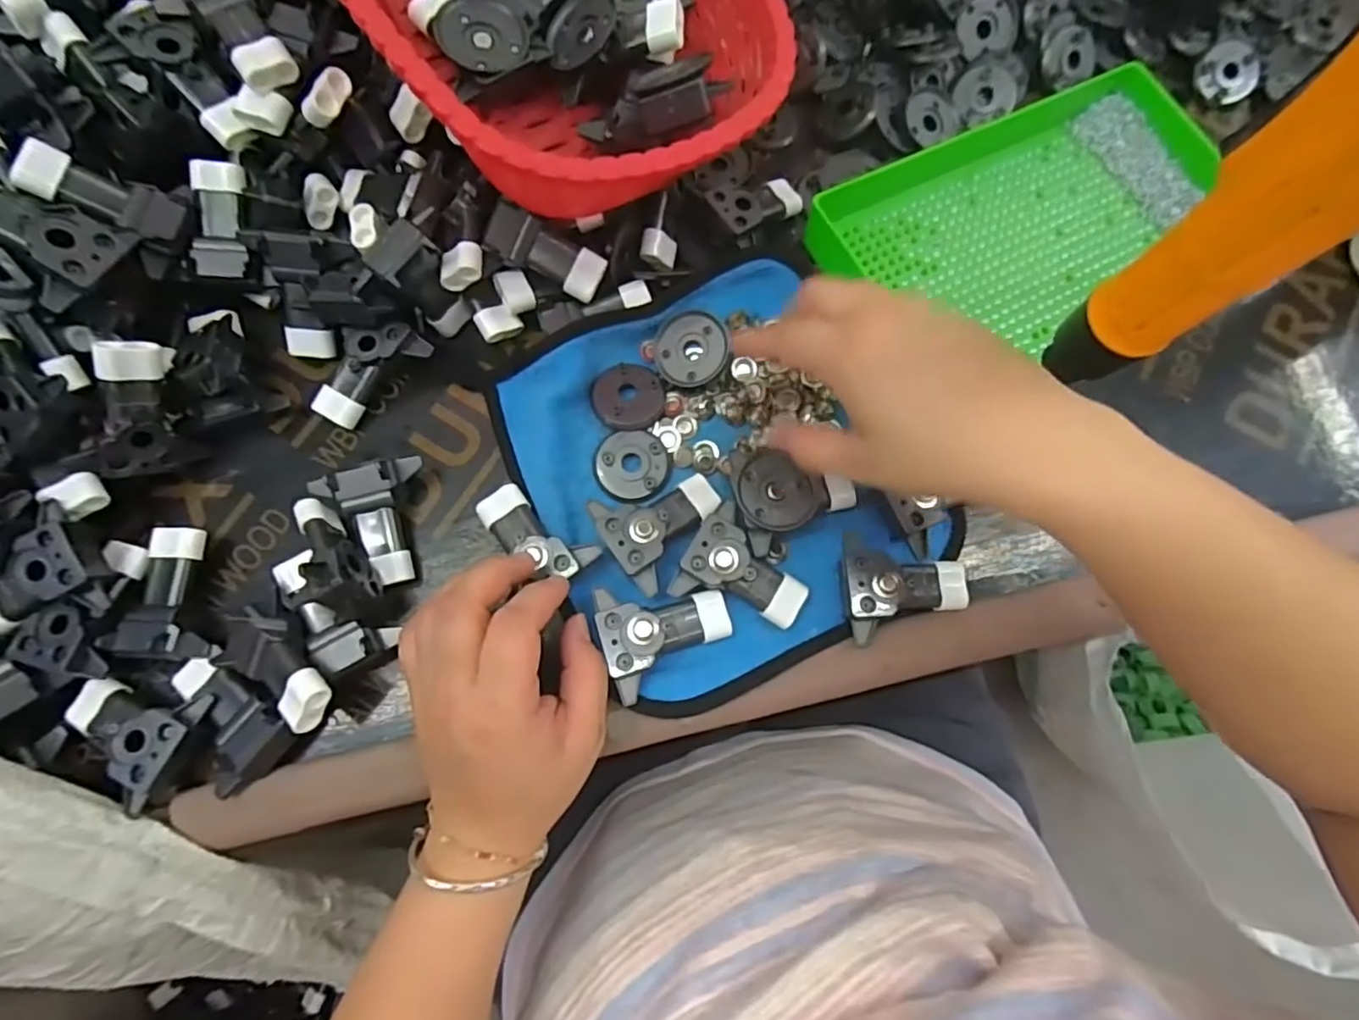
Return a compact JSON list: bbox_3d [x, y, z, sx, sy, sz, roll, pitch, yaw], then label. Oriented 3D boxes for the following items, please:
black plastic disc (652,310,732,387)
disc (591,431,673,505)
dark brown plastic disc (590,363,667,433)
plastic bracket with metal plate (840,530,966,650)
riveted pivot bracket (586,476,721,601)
[{"bbox_3d":[0.007,-0.091,0.364,0.041,0.006,0.042,0,90,7],"label":"black plastic disc"},{"bbox_3d":[-0.026,-0.025,0.352,0.041,0.004,0.040,0,76,-2],"label":"disc"},{"bbox_3d":[-0.029,-0.063,0.363,0.040,0.009,0.037,0,76,-2],"label":"dark brown plastic disc"},{"bbox_3d":[0.115,0.040,0.330,0.065,0.022,0.053,-3,76,-2],"label":"plastic bracket with metal plate"},{"bbox_3d":[-0.007,0.008,0.335,0.064,0.021,0.053,-28,79,-8],"label":"riveted pivot bracket"}]

